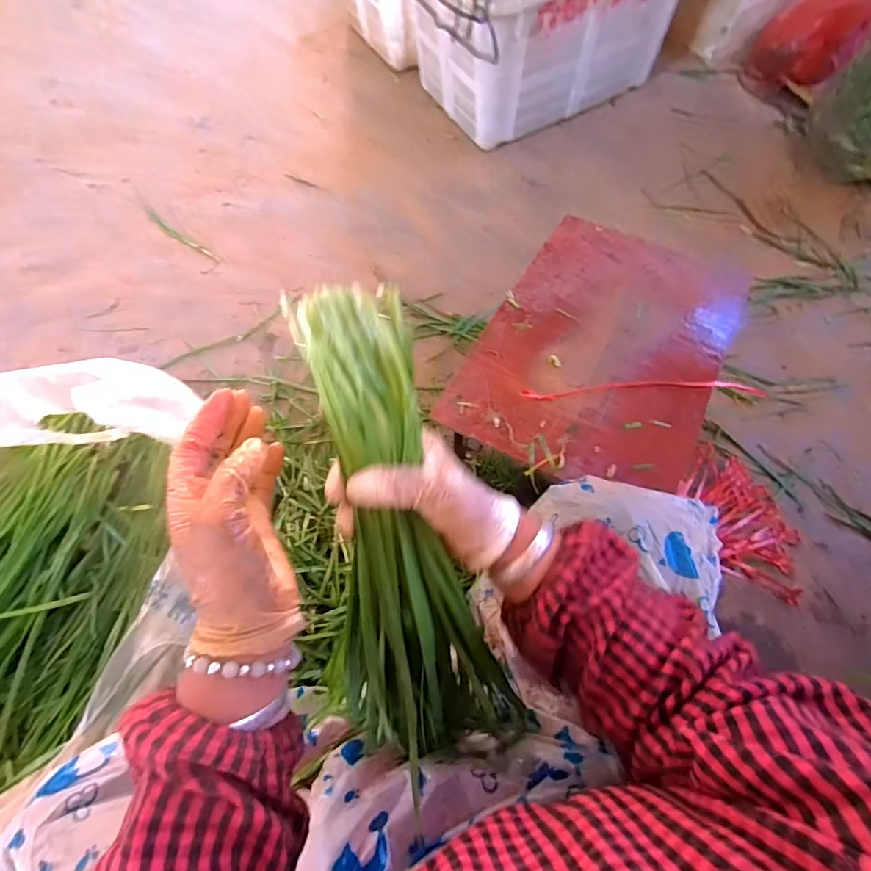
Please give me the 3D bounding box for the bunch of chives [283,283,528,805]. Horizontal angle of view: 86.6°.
[{"bbox_3d":[-0.022,0.087,0.322,0.112,0.058,0.365,-11,104,-2],"label":"bunch of chives"}]

